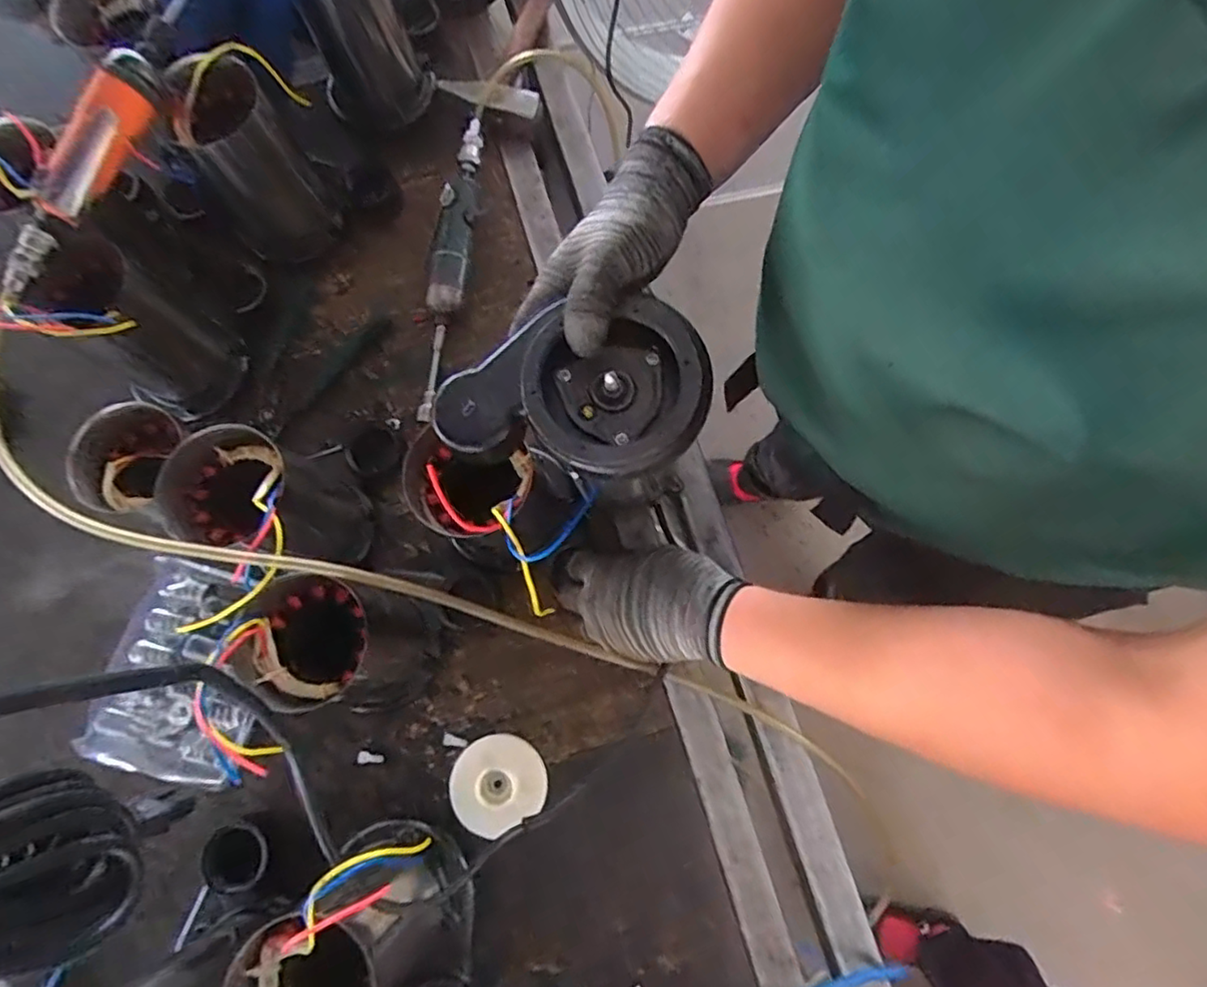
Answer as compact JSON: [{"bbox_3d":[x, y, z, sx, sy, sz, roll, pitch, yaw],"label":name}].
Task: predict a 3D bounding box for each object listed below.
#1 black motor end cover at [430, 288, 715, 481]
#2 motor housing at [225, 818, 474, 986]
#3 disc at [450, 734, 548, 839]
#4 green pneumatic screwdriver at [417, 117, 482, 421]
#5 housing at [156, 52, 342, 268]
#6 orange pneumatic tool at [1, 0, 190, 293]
[{"bbox_3d":[-0.018,-0.068,0.398,0.160,0.029,0.109,10,76,4],"label":"black motor end cover"},{"bbox_3d":[-0.165,0.316,0.458,0.121,0.177,0.122,0,75,1],"label":"motor housing"},{"bbox_3d":[-0.093,0.250,0.556,0.083,0.023,0.073,-28,76,-6],"label":"disc"},{"bbox_3d":[-0.157,-0.232,0.663,0.033,0.058,0.318,7,76,3],"label":"green pneumatic screwdriver"},{"bbox_3d":[-0.331,-0.307,0.624,0.090,0.183,0.093,0,75,1],"label":"housing"},{"bbox_3d":[-0.383,-0.297,0.505,0.041,0.039,0.311,24,77,7],"label":"orange pneumatic tool"}]

